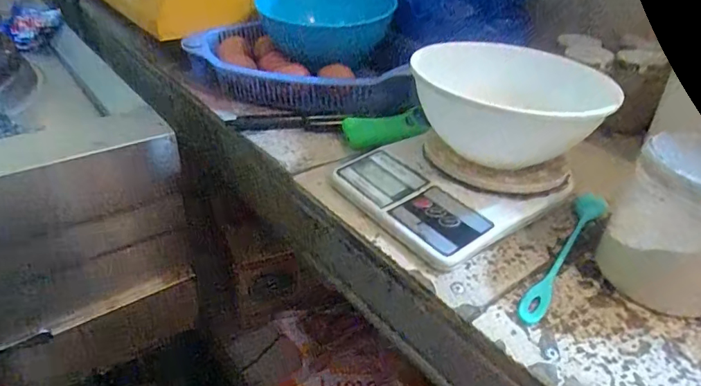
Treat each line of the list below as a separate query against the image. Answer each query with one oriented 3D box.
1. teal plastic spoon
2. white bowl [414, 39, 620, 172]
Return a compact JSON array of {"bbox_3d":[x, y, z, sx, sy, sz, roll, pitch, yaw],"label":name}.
[{"bbox_3d":[0.173,0.045,0.375,0.024,0.011,0.181,26,40,26],"label":"teal plastic spoon"},{"bbox_3d":[0.138,-0.074,0.423,0.155,0.072,0.155,4,36,-3],"label":"white bowl"}]

